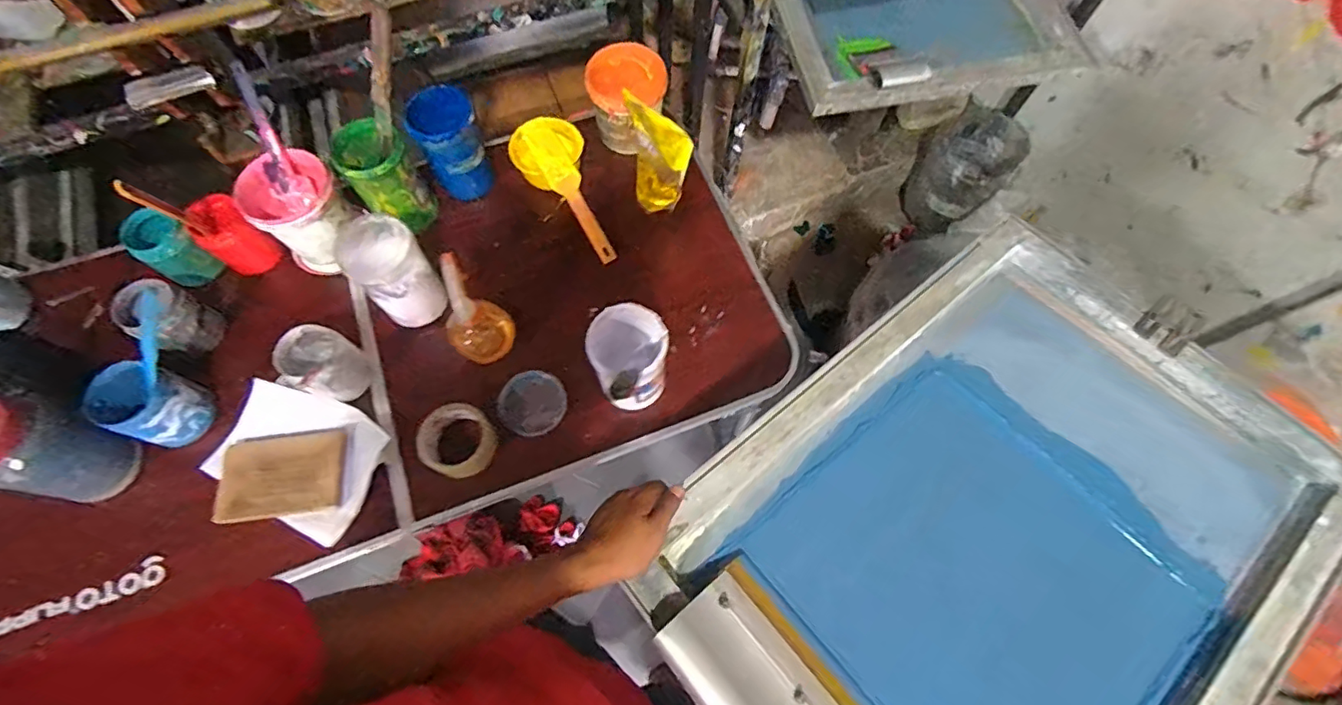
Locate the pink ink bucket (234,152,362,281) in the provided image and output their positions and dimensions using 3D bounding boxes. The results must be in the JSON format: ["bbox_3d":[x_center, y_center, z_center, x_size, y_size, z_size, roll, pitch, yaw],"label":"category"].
[{"bbox_3d":[-0.546,-0.206,0.846,0.120,0.136,0.117,1,69,-1],"label":"pink ink bucket"}]

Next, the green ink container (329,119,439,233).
[{"bbox_3d":[-0.427,-0.262,0.861,0.105,0.143,0.101,-33,73,-13],"label":"green ink container"}]

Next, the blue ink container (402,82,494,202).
[{"bbox_3d":[-0.342,-0.327,0.891,0.100,0.149,0.099,-22,71,-10],"label":"blue ink container"}]

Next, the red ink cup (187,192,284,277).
[{"bbox_3d":[-0.649,-0.168,0.845,0.069,0.126,0.070,1,69,-1],"label":"red ink cup"}]

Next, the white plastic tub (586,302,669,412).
[{"bbox_3d":[-0.054,0.012,0.764,0.096,0.152,0.102,1,69,-1],"label":"white plastic tub"}]

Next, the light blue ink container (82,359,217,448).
[{"bbox_3d":[-0.671,0.066,0.740,0.082,0.113,0.092,24,70,7],"label":"light blue ink container"}]

